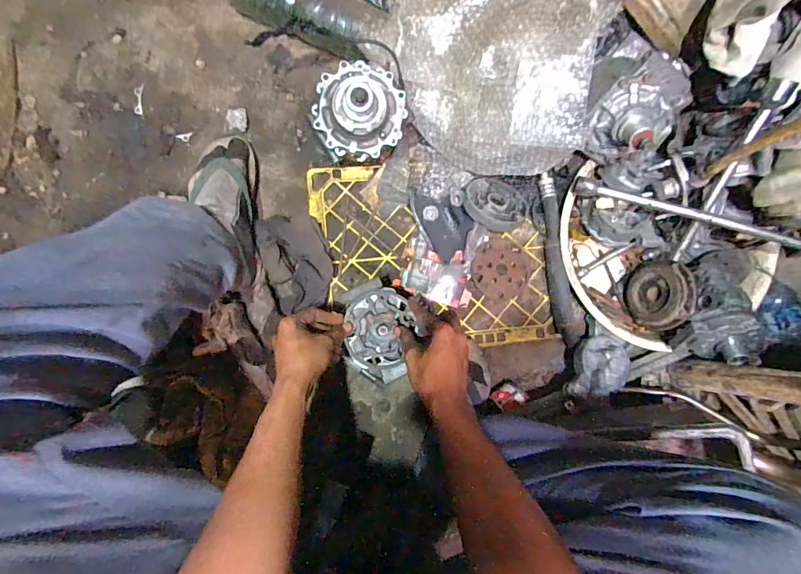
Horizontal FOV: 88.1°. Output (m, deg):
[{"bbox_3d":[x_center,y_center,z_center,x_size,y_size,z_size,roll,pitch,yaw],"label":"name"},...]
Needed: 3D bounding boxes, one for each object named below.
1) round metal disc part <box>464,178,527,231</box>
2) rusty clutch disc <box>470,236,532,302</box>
[{"bbox_3d":[0.158,-0.139,0.689,0.104,0.027,0.098,17,50,-7],"label":"round metal disc part"},{"bbox_3d":[0.176,-0.031,0.723,0.102,0.007,0.105,2,88,-5],"label":"rusty clutch disc"}]

